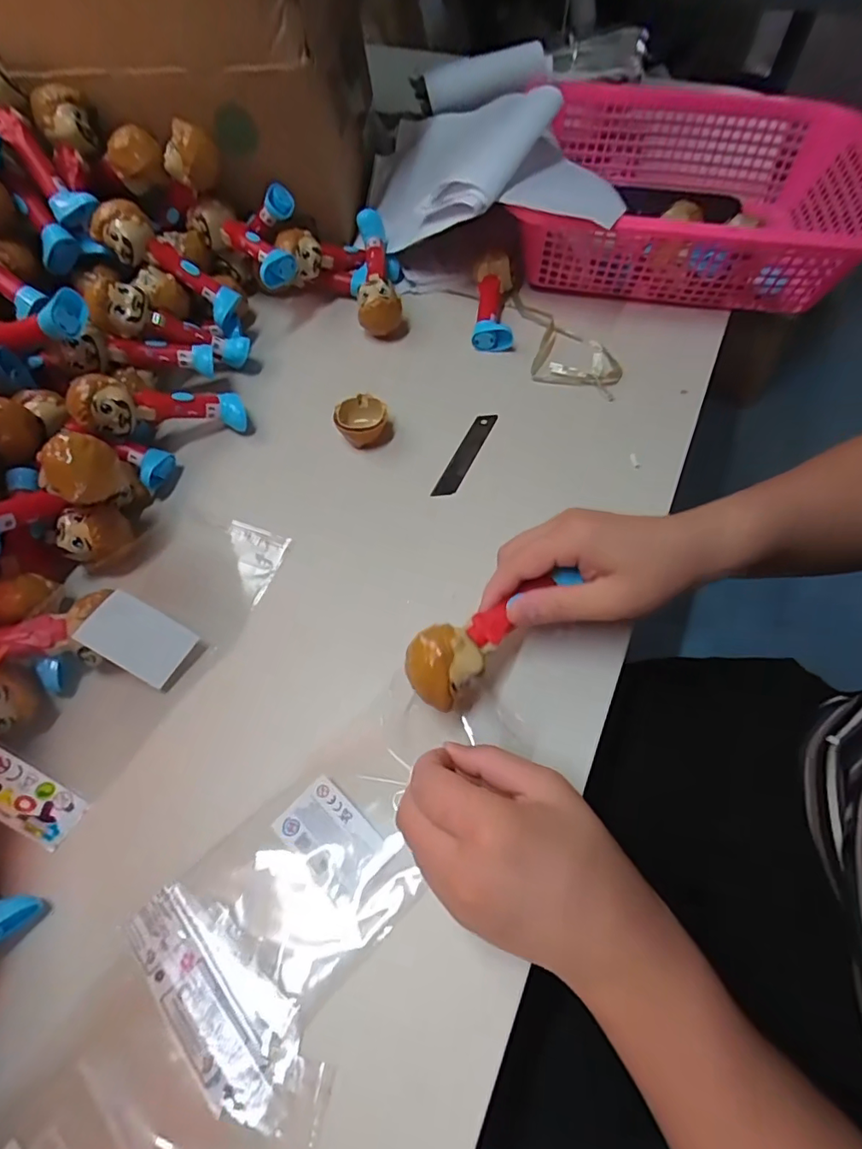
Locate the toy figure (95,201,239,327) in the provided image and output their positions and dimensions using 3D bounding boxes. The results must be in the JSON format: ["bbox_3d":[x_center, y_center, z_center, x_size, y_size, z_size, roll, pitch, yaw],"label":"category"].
[{"bbox_3d":[-0.230,-0.275,0.465,0.126,0.036,0.032,31,57,-24],"label":"toy figure"}]

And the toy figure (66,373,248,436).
[{"bbox_3d":[-0.215,-0.133,0.421,0.123,0.030,0.032,-9,56,-34],"label":"toy figure"}]

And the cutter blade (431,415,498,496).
[{"bbox_3d":[0.031,-0.102,0.439,0.020,0.006,0.098,16,60,25],"label":"cutter blade"}]

